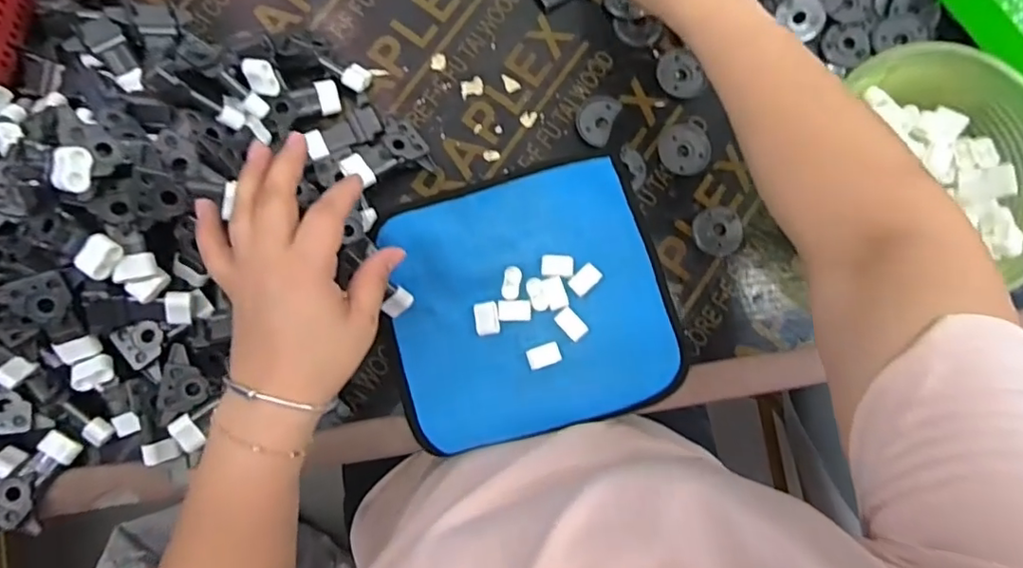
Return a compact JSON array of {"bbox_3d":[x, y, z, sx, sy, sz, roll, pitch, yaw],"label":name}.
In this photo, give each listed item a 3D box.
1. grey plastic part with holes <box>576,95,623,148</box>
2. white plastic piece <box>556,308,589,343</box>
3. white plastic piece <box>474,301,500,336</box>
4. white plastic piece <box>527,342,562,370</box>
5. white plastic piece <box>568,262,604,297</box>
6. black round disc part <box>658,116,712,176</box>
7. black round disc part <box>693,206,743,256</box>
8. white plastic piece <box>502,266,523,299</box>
[{"bbox_3d":[0.070,-0.138,0.486,0.032,0.007,0.044,24,83,1],"label":"grey plastic part with holes"},{"bbox_3d":[0.048,0.031,0.459,0.018,0.004,0.026,-42,86,-6],"label":"white plastic piece"},{"bbox_3d":[-0.019,0.027,0.459,0.018,0.004,0.026,-8,84,-3],"label":"white plastic piece"},{"bbox_3d":[0.026,0.056,0.453,0.026,0.004,0.017,-18,84,-4],"label":"white plastic piece"},{"bbox_3d":[0.059,-0.004,0.463,0.026,0.004,0.017,-43,87,-6],"label":"white plastic piece"},{"bbox_3d":[0.146,-0.116,0.491,0.043,0.004,0.049,-7,84,-3],"label":"black round disc part"},{"bbox_3d":[0.172,-0.044,0.484,0.041,0.004,0.040,0,83,-2],"label":"black round disc part"},{"bbox_3d":[0.000,-0.001,0.458,0.013,0.006,0.026,11,83,-1],"label":"white plastic piece"}]

